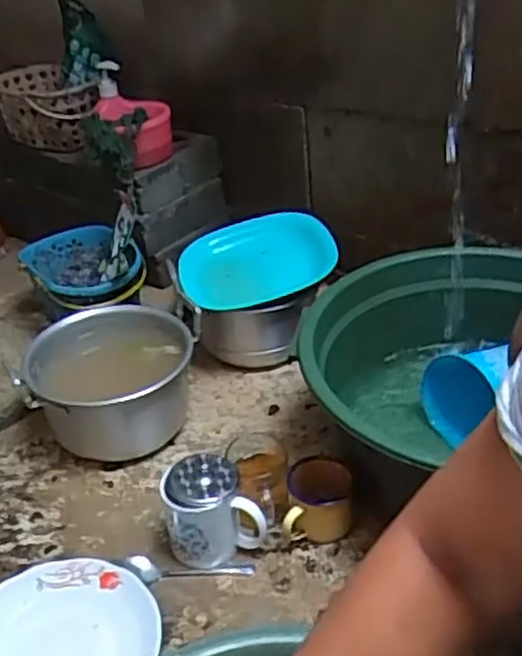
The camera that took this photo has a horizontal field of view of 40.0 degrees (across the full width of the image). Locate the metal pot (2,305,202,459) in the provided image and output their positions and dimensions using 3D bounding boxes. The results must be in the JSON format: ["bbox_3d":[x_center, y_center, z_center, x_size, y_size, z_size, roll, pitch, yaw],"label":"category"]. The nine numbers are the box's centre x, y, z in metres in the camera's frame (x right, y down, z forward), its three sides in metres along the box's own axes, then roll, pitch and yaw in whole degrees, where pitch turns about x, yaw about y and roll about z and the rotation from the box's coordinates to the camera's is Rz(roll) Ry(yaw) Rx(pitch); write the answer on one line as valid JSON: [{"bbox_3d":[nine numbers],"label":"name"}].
[{"bbox_3d":[-0.195,0.079,0.961,0.215,0.139,0.197,-4,33,3],"label":"metal pot"}]

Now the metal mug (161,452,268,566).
[{"bbox_3d":[-0.055,0.201,0.794,0.099,0.103,0.073,-14,34,-14],"label":"metal mug"}]

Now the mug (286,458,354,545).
[{"bbox_3d":[0.066,0.198,0.816,0.072,0.065,0.077,0,33,7],"label":"mug"}]

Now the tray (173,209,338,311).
[{"bbox_3d":[-0.007,-0.101,1.079,0.233,0.050,0.212,-13,33,-11],"label":"tray"}]

